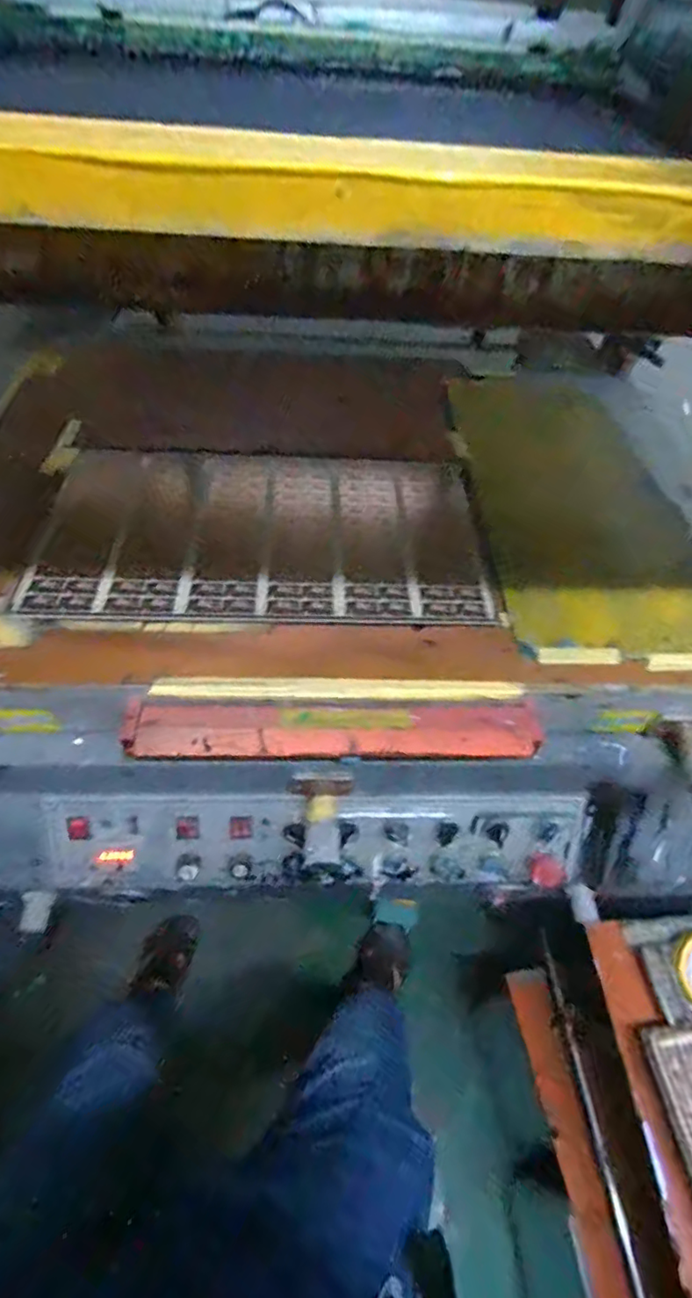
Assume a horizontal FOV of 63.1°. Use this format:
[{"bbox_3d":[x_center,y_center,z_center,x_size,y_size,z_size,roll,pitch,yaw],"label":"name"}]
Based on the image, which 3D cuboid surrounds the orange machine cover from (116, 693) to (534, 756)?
[{"bbox_3d":[-0.009,0.076,0.536,0.390,0.020,0.051,1,51,-3],"label":"orange machine cover"}]

